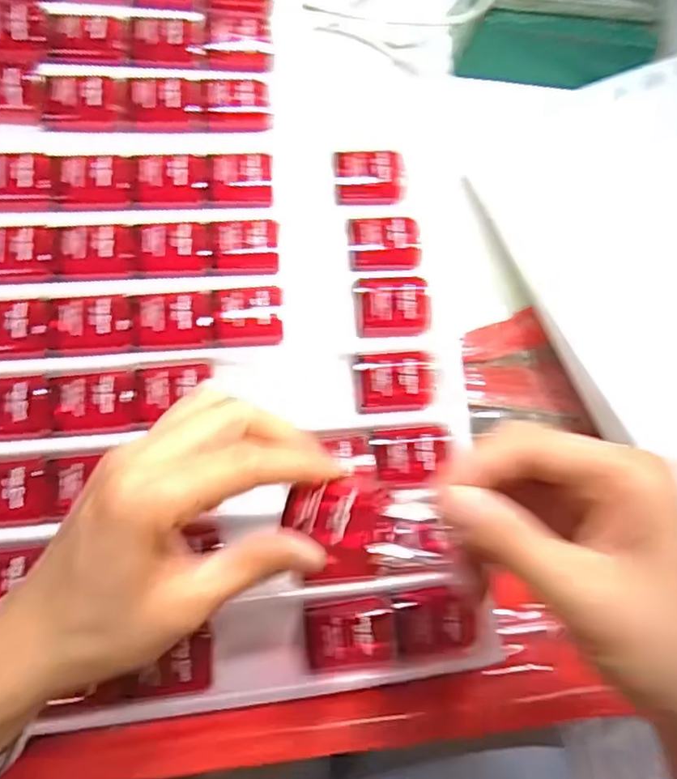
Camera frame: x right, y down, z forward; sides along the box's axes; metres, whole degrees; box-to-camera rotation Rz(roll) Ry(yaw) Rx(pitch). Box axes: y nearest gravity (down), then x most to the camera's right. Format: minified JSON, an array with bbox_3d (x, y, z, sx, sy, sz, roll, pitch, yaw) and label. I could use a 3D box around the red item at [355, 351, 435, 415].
[{"bbox_3d":[0.031,-0.007,0.342,0.042,0.014,0.033,-3,76,-10],"label":"red item"}]

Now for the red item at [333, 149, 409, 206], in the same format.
[{"bbox_3d":[0.019,-0.122,0.371,0.041,0.021,0.025,-3,76,-9],"label":"red item"}]

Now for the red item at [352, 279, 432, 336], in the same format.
[{"bbox_3d":[0.031,-0.046,0.352,0.042,0.017,0.028,-3,76,-9],"label":"red item"}]

